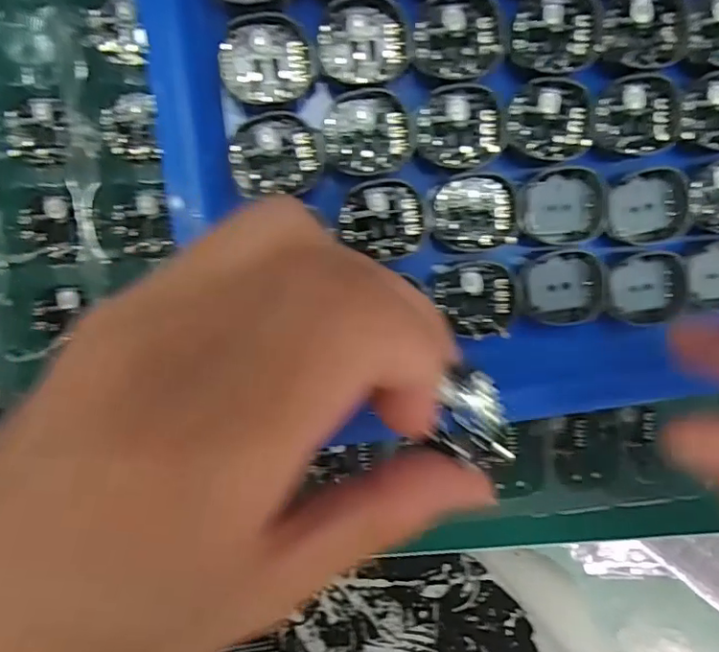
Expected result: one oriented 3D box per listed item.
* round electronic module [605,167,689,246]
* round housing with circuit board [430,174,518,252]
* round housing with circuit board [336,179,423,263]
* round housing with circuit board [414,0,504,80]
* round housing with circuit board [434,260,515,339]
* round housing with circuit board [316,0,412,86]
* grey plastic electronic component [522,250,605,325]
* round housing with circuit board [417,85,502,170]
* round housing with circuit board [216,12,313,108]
[{"bbox_3d":[0.098,-0.040,0.187,0.029,0.004,0.024,-3,97,-6],"label":"round electronic module"},{"bbox_3d":[0.037,-0.036,0.180,0.029,0.004,0.024,-2,97,-6],"label":"round housing with circuit board"},{"bbox_3d":[0.008,-0.034,0.176,0.026,0.006,0.023,23,94,-8],"label":"round housing with circuit board"},{"bbox_3d":[0.031,-0.089,0.171,0.027,0.004,0.024,-4,97,-6],"label":"round housing with circuit board"},{"bbox_3d":[0.038,-0.008,0.183,0.026,0.005,0.025,-1,97,-6],"label":"round housing with circuit board"},{"bbox_3d":[0.002,-0.087,0.168,0.028,0.004,0.024,-3,97,-6],"label":"round housing with circuit board"},{"bbox_3d":[0.070,-0.013,0.188,0.027,0.004,0.024,-5,97,-6],"label":"grey plastic electronic component"},{"bbox_3d":[0.032,-0.063,0.174,0.027,0.004,0.025,-1,97,-6],"label":"round housing with circuit board"},{"bbox_3d":[-0.028,-0.080,0.166,0.027,0.004,0.025,-1,97,-6],"label":"round housing with circuit board"}]

